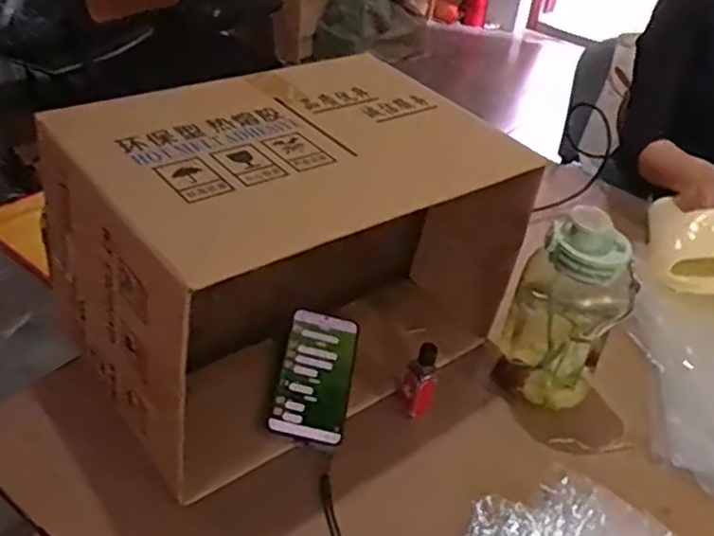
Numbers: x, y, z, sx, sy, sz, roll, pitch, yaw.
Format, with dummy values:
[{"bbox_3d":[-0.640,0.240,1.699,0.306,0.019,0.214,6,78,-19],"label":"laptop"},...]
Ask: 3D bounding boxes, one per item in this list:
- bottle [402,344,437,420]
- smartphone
[{"bbox_3d":[0.064,0.113,0.721,0.030,0.084,0.035,14,37,10],"label":"bottle"},{"bbox_3d":[-0.041,0.107,0.730,0.075,0.010,0.151,16,45,-6],"label":"smartphone"}]

